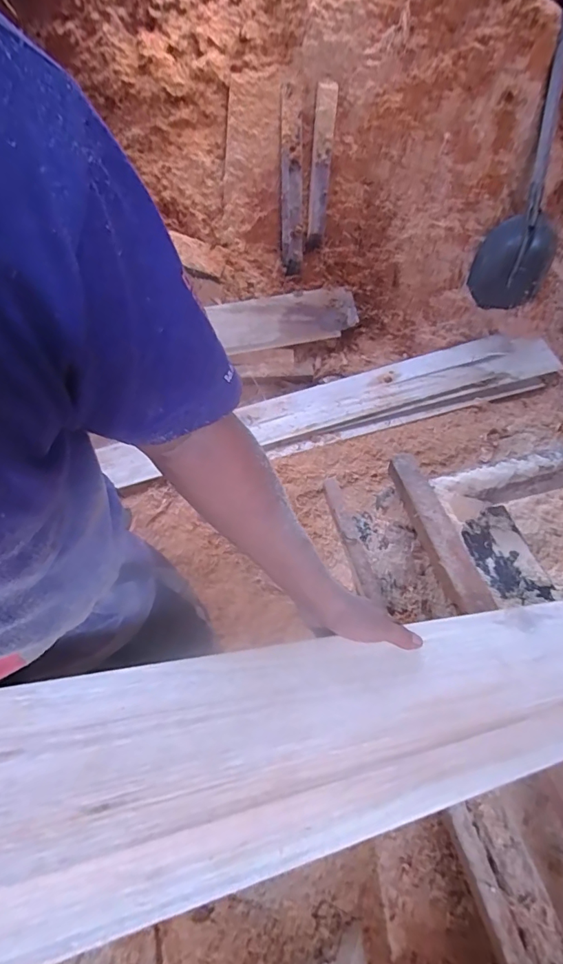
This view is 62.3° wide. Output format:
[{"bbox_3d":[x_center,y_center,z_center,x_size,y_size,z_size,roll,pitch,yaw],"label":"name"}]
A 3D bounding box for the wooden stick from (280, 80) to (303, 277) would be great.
[{"bbox_3d":[0.034,-1.058,1.639,0.084,0.043,0.626,0,97,5],"label":"wooden stick"}]

